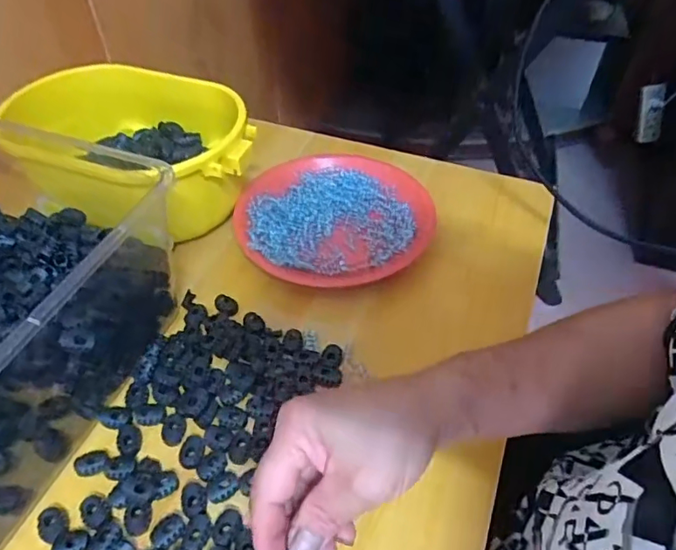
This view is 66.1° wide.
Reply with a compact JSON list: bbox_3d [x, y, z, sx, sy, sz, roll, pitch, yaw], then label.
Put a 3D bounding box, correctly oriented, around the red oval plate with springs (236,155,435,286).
[{"bbox_3d":[-0.002,-0.061,0.532,0.190,0.021,0.179,6,47,5],"label":"red oval plate with springs"}]

